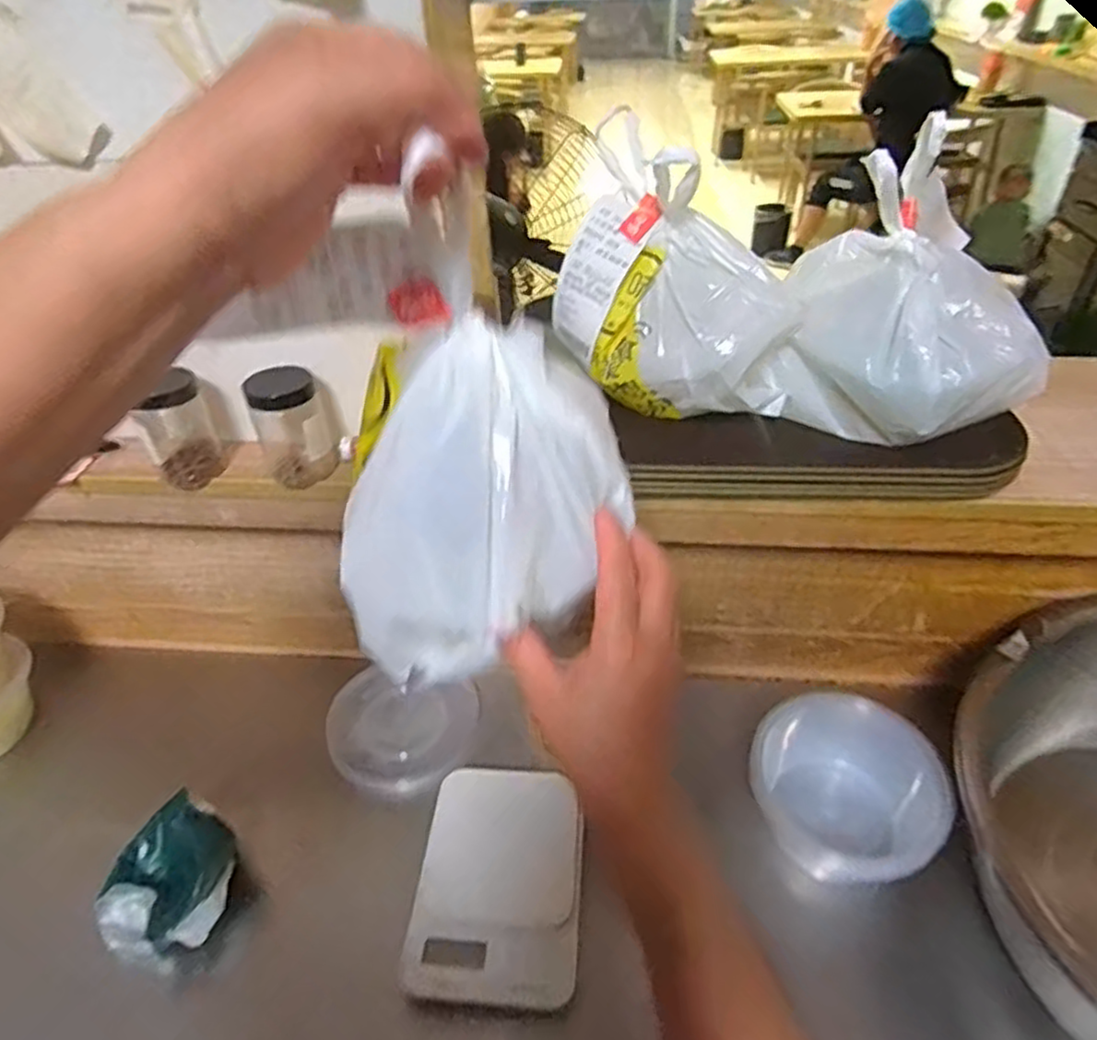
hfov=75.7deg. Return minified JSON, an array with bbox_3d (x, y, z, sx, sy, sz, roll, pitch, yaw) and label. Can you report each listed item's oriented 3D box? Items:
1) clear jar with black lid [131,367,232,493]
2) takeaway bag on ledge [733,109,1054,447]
[{"bbox_3d":[-0.333,-0.086,0.639,0.066,0.098,0.067,-25,44,-24],"label":"clear jar with black lid"},{"bbox_3d":[0.280,-0.162,0.558,0.186,0.190,0.138,-15,41,-15],"label":"takeaway bag on ledge"}]

